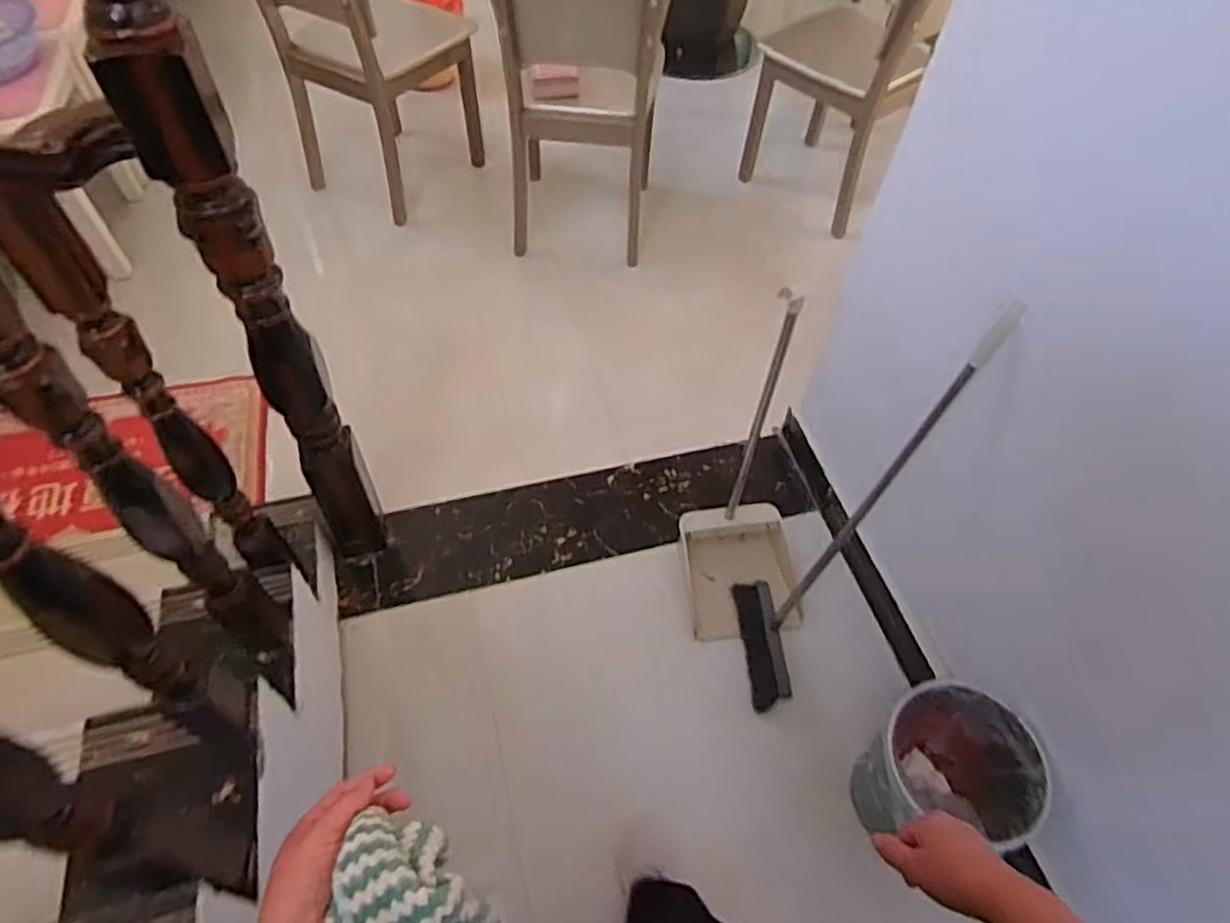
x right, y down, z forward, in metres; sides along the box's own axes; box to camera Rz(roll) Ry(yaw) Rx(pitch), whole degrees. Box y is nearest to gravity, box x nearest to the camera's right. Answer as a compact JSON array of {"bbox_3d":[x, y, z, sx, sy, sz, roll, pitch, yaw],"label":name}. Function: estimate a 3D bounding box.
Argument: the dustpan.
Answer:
[{"bbox_3d":[0.259,0.068,1.292,0.225,0.636,0.260,-5,54,-5],"label":"dustpan"}]

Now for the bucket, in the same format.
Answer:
[{"bbox_3d":[0.510,0.471,1.132,0.228,0.174,0.211,0,54,0],"label":"bucket"}]

